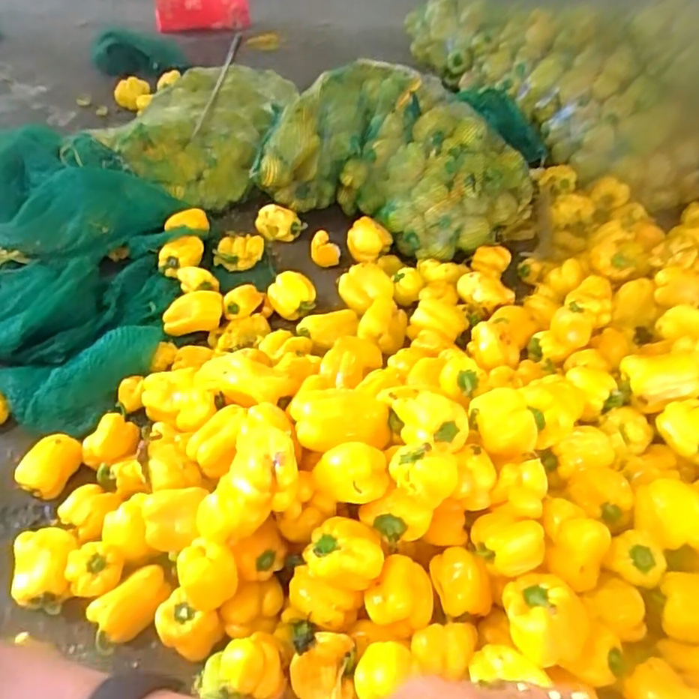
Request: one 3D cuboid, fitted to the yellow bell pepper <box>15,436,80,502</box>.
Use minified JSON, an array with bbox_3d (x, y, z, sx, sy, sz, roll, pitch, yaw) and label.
[{"bbox_3d":[-0.442,0.172,0.886,0.056,0.055,0.091,18,43,18],"label":"yellow bell pepper"}]

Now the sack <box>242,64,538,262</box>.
[{"bbox_3d":[0.097,-0.428,1.360,0.621,0.255,0.352,15,42,14],"label":"sack"}]

